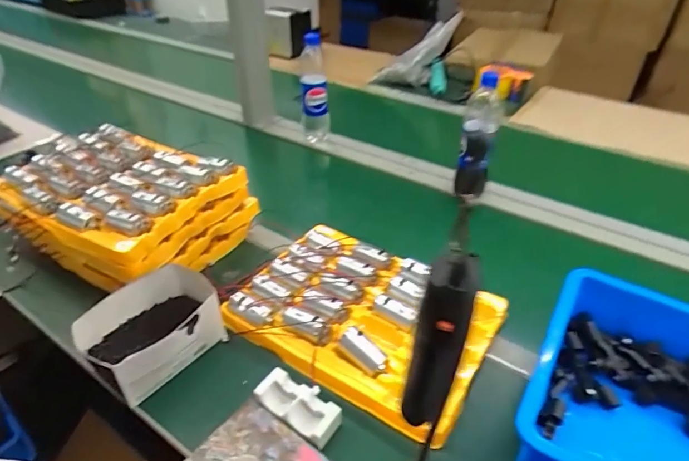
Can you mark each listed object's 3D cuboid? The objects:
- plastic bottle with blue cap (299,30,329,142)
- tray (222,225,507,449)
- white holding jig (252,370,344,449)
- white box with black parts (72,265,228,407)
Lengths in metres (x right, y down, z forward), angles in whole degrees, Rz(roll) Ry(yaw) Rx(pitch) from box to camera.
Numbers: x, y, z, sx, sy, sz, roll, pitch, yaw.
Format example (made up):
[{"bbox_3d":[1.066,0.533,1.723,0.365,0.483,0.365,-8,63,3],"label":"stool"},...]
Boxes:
[{"bbox_3d":[-0.068,-0.298,0.997,0.064,0.239,0.069,-1,37,-2],"label":"plastic bottle with blue cap"},{"bbox_3d":[0.026,0.106,0.606,0.327,0.036,0.241,21,42,25],"label":"tray"},{"bbox_3d":[-0.049,0.192,0.493,0.096,0.020,0.045,25,43,29],"label":"white holding jig"},{"bbox_3d":[-0.231,0.121,0.544,0.109,0.073,0.144,26,44,30],"label":"white box with black parts"}]

